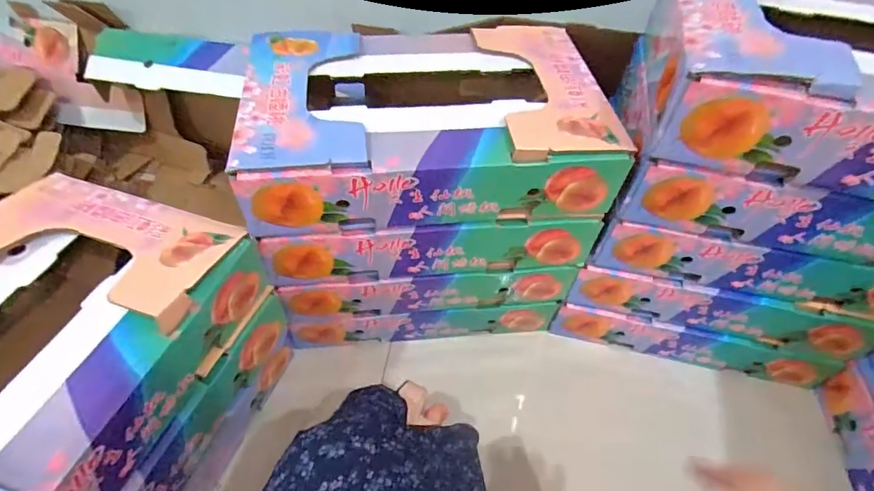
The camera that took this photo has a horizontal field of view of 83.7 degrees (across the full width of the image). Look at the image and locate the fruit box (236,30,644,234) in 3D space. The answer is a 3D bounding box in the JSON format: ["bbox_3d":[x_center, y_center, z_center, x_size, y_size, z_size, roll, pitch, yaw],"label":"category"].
[{"bbox_3d":[-0.012,-0.138,0.575,0.389,0.120,0.234,-4,48,-8],"label":"fruit box"}]

